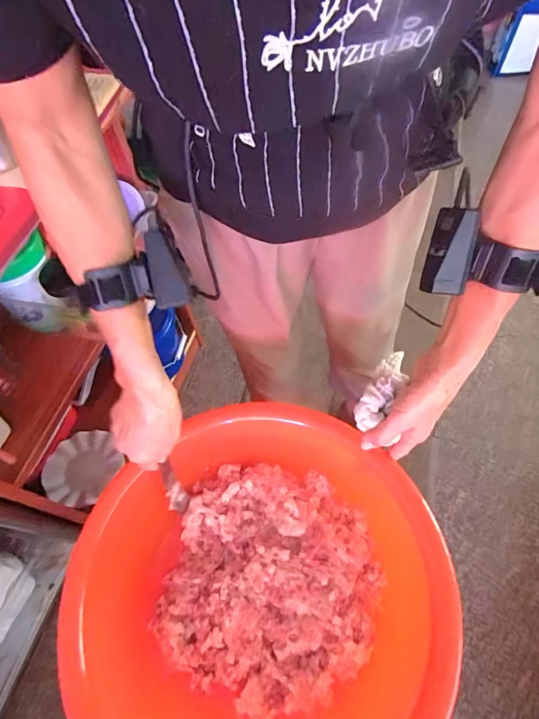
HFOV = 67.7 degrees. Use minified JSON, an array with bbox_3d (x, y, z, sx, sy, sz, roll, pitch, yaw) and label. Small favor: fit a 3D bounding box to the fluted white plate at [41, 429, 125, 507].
[{"bbox_3d":[-0.443,0.260,0.969,0.165,0.062,0.182,12,62,13],"label":"fluted white plate"}]

